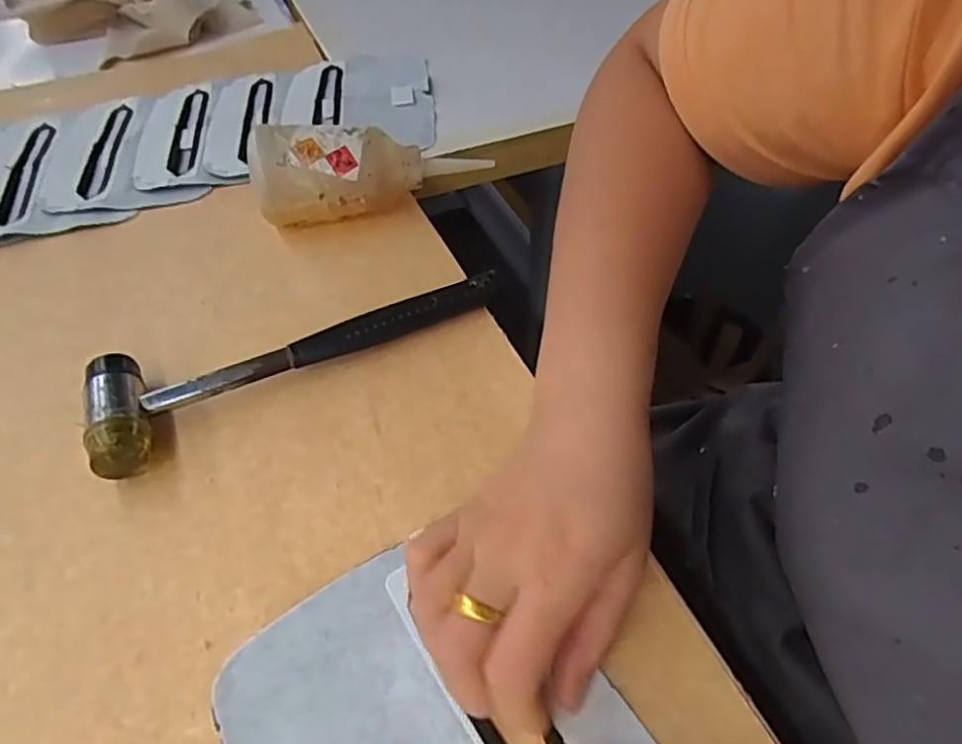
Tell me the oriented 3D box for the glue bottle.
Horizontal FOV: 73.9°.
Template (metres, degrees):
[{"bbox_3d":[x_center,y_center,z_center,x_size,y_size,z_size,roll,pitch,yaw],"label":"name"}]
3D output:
[{"bbox_3d":[-0.075,-0.139,0.451,0.162,0.067,0.046,-9,48,-7],"label":"glue bottle"}]

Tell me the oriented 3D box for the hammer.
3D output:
[{"bbox_3d":[-0.102,-0.017,0.366,0.229,0.027,0.063,-24,51,-19],"label":"hammer"}]

